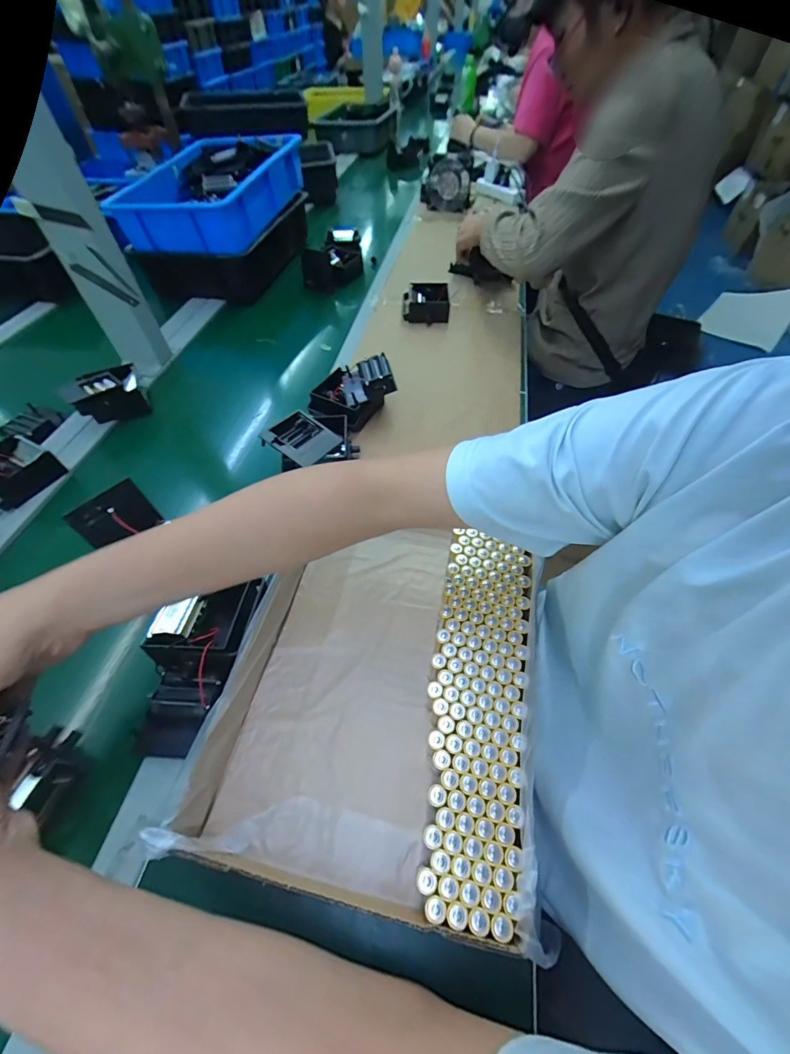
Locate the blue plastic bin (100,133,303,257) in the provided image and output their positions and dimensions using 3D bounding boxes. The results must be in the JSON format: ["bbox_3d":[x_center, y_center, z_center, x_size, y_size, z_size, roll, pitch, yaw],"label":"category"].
[{"bbox_3d":[-0.401,-0.740,0.882,0.285,0.118,0.398,8,54,7],"label":"blue plastic bin"}]

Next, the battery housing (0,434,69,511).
[{"bbox_3d":[-0.530,-0.077,0.553,0.091,0.040,0.090,26,58,19],"label":"battery housing"}]

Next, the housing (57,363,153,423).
[{"bbox_3d":[-0.461,-0.216,0.645,0.108,0.054,0.089,-32,59,-20],"label":"housing"}]

